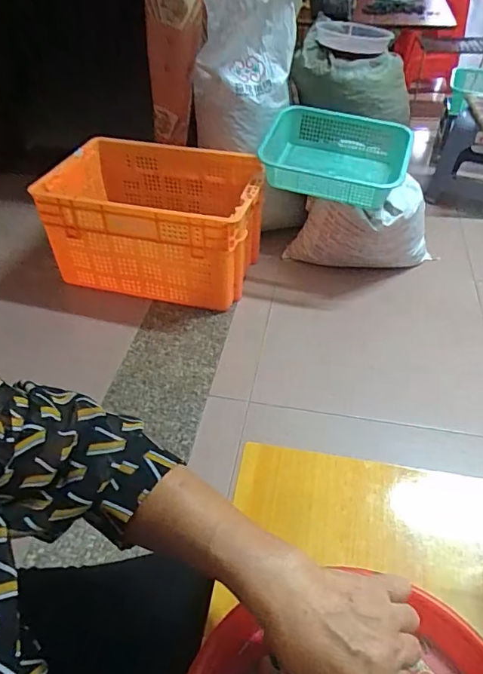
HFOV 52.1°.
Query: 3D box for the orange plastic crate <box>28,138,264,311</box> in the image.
[{"bbox_3d":[-0.237,-0.334,1.449,0.565,0.308,0.378,11,45,11],"label":"orange plastic crate"}]

